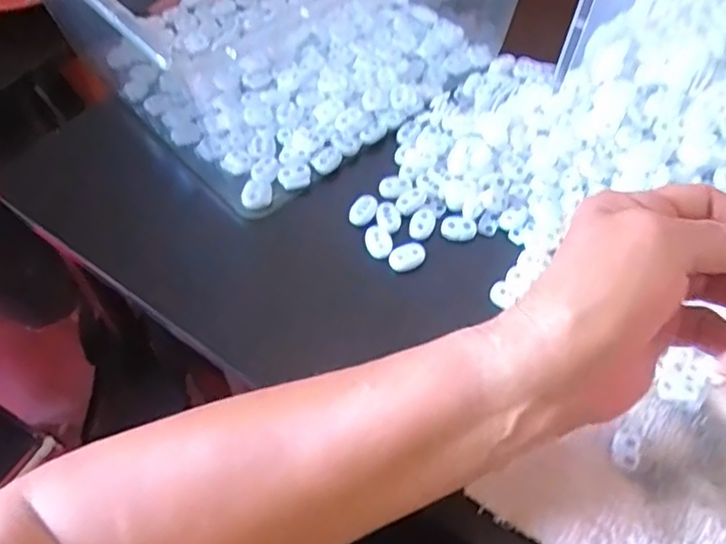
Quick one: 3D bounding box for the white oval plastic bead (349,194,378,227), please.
[{"bbox_3d":[0.000,-0.041,0.412,0.016,0.004,0.025,21,59,16],"label":"white oval plastic bead"}]

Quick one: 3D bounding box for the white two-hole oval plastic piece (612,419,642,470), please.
[{"bbox_3d":[0.130,0.084,0.303,0.012,0.004,0.028,16,57,12],"label":"white two-hole oval plastic piece"}]

